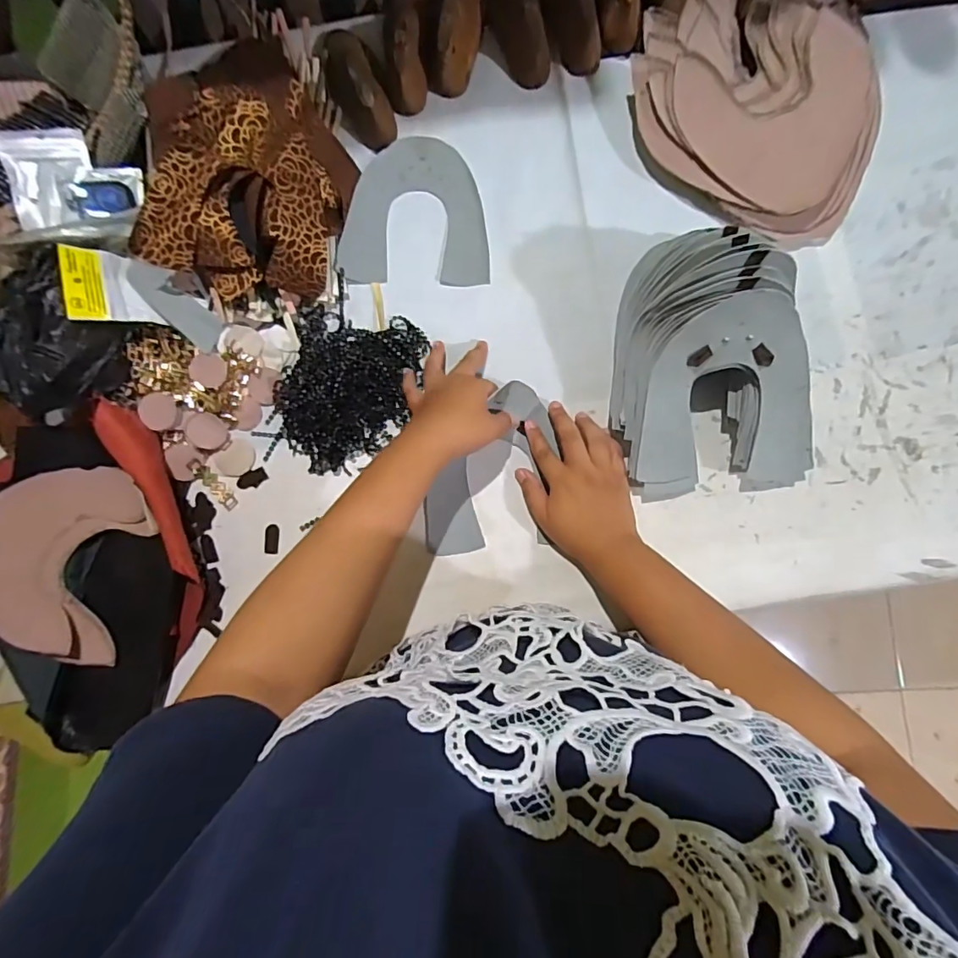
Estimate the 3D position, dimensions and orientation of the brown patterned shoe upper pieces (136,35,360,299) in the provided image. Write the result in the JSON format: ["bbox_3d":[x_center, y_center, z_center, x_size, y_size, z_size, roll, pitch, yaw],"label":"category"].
[{"bbox_3d":[-0.213,-0.275,0.478,0.166,0.091,0.199,2,82,3],"label":"brown patterned shoe upper pieces"}]

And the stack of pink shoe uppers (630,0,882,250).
[{"bbox_3d":[0.278,-0.376,0.486,0.269,0.061,0.231,41,86,7],"label":"stack of pink shoe uppers"}]

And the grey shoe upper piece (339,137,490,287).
[{"bbox_3d":[-0.062,-0.280,0.514,0.144,0.017,0.161,1,82,3],"label":"grey shoe upper piece"}]

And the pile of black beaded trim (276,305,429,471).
[{"bbox_3d":[-0.126,-0.087,0.478,0.136,0.034,0.164,14,83,4],"label":"pile of black beaded trim"}]

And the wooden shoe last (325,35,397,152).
[{"bbox_3d":[-0.126,-0.409,0.512,0.054,0.052,0.132,-21,82,-1],"label":"wooden shoe last"}]

